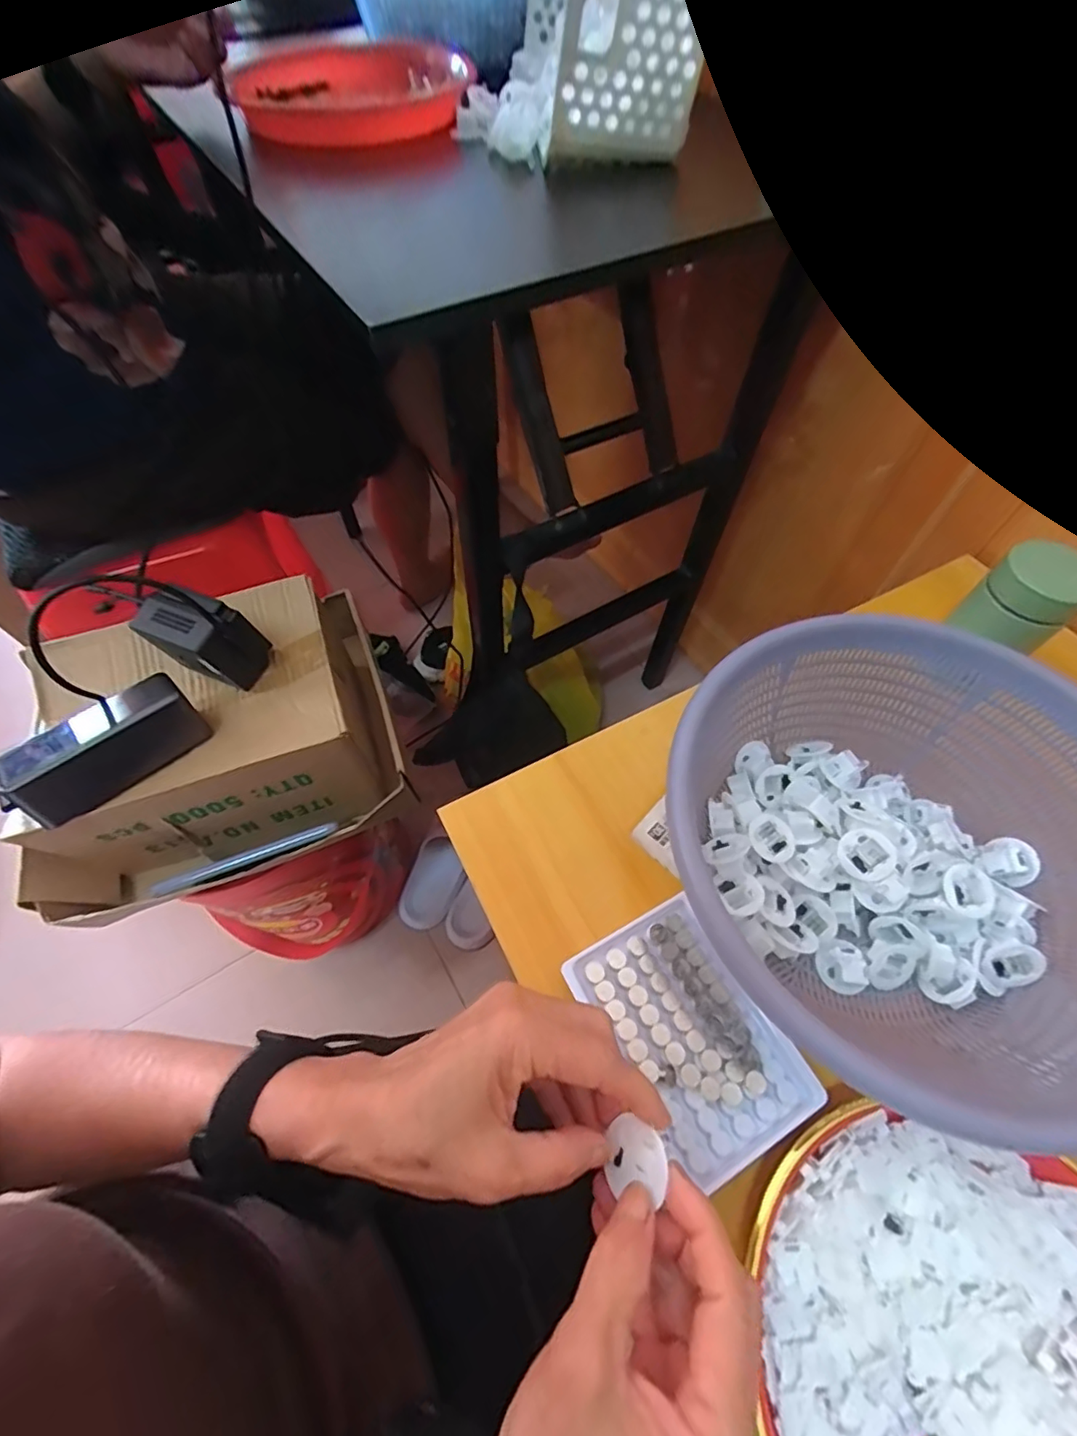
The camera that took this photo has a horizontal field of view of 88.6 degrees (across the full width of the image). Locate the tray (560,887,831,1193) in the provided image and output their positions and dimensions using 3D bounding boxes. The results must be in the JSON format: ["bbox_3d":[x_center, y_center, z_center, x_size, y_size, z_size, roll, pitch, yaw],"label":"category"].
[{"bbox_3d":[0.087,0.180,0.320,0.088,0.008,0.129,-27,64,-17],"label":"tray"}]

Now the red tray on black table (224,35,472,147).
[{"bbox_3d":[-0.195,-0.692,0.601,0.246,0.043,0.275,-3,59,-1],"label":"red tray on black table"}]

